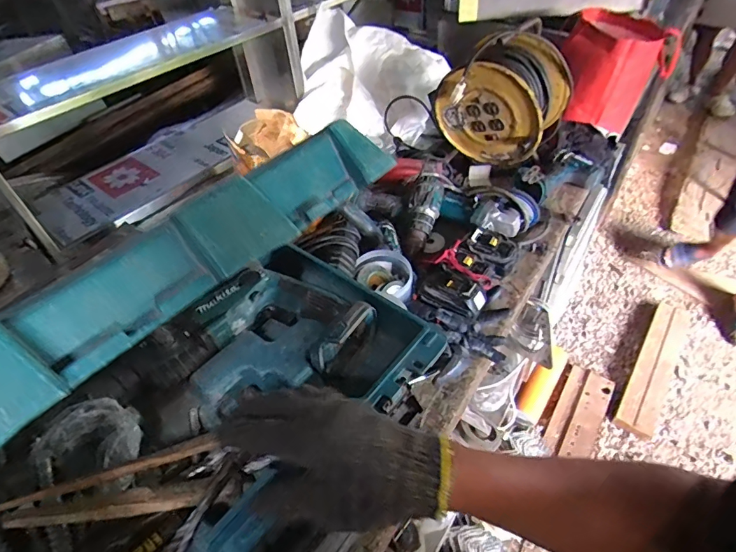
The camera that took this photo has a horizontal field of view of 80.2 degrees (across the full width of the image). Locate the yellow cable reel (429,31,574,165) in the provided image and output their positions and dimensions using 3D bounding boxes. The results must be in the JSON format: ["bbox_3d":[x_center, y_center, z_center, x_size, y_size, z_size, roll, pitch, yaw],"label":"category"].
[{"bbox_3d":[0.312,-0.393,0.994,0.206,0.267,0.259,-52,15,-22],"label":"yellow cable reel"}]

